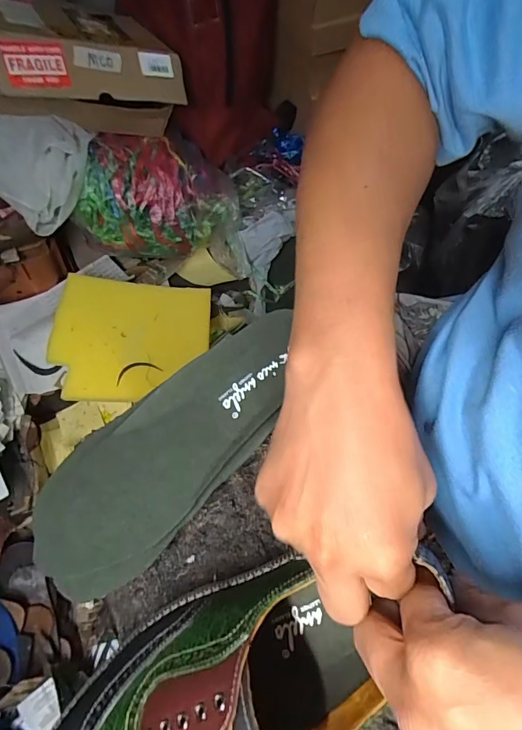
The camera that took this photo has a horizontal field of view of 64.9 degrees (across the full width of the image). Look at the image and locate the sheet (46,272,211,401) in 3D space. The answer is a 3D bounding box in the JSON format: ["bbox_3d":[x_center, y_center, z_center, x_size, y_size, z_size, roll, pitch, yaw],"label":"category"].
[{"bbox_3d":[-0.231,-0.048,0.746,0.268,0.021,0.226,2,74,-11],"label":"sheet"}]

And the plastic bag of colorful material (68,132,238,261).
[{"bbox_3d":[-0.197,-0.311,0.763,0.283,0.172,0.150,-15,67,-9],"label":"plastic bag of colorful material"}]

